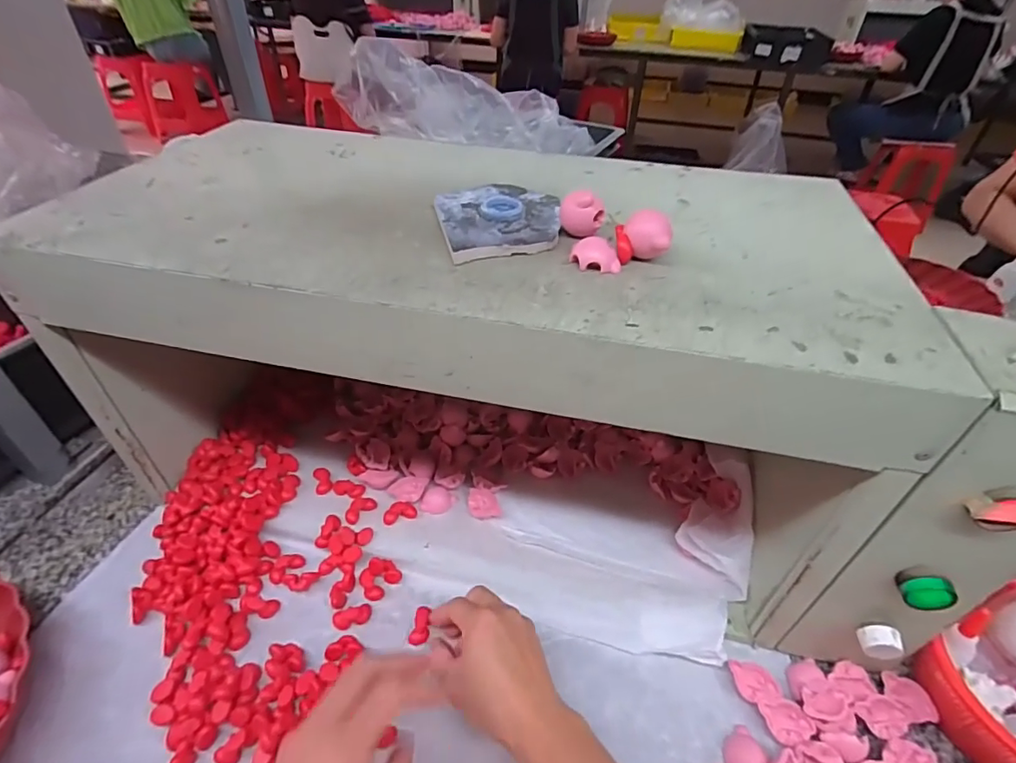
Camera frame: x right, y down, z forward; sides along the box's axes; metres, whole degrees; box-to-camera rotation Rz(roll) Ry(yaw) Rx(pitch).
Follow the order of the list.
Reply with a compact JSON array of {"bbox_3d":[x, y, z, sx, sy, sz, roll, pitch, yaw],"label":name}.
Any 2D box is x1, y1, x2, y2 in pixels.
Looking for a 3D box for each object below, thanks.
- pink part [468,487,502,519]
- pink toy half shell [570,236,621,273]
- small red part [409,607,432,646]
[{"bbox_3d":[-0.022,0.119,0.495,0.030,0.009,0.031,-3,42,-5],"label":"pink part"},{"bbox_3d":[0.054,-0.078,0.311,0.030,0.011,0.022,10,42,7],"label":"pink toy half shell"},{"bbox_3d":[-0.073,0.202,0.424,0.017,0.012,0.030,0,42,-2],"label":"small red part"}]

